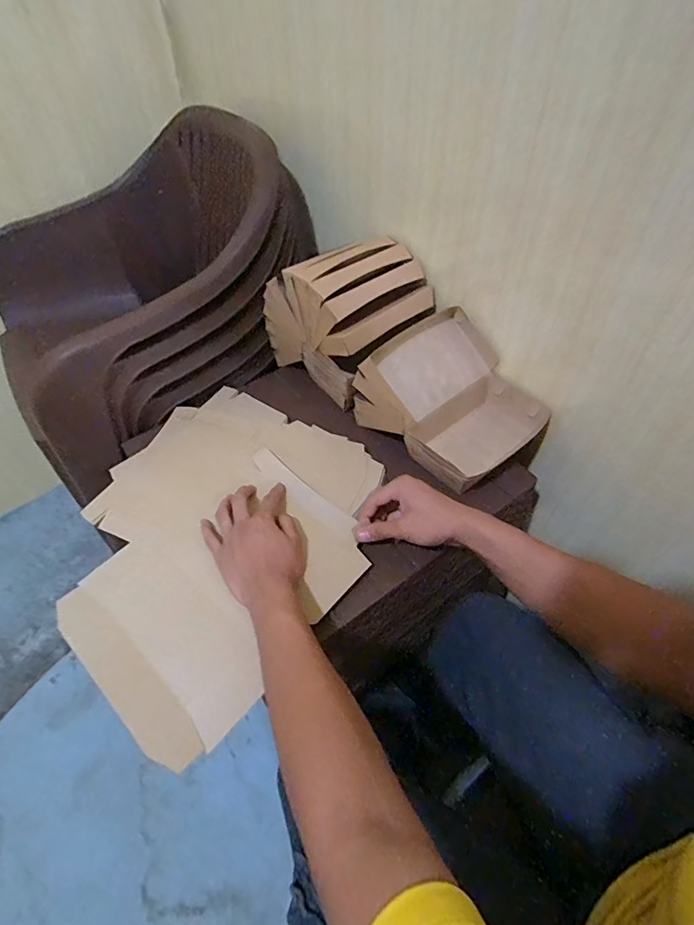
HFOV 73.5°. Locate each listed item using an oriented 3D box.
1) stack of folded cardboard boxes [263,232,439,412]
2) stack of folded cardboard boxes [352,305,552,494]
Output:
[{"bbox_3d":[0.005,-0.247,0.738,0.190,0.164,0.212,-33,57,-23],"label":"stack of folded cardboard boxes"},{"bbox_3d":[0.151,-0.092,0.666,0.188,0.116,0.207,-35,57,-24],"label":"stack of folded cardboard boxes"}]

